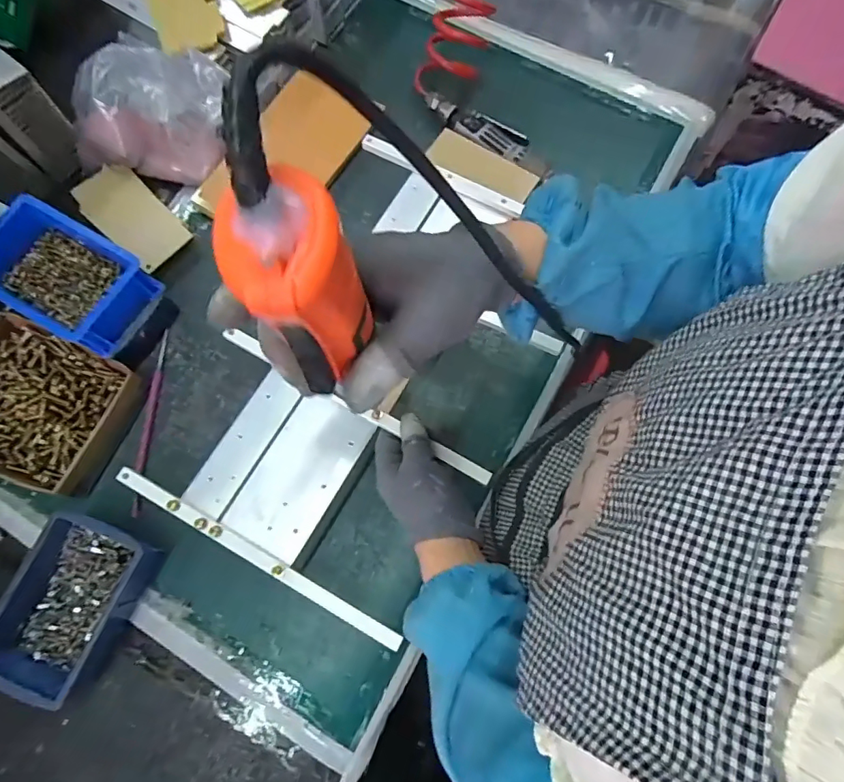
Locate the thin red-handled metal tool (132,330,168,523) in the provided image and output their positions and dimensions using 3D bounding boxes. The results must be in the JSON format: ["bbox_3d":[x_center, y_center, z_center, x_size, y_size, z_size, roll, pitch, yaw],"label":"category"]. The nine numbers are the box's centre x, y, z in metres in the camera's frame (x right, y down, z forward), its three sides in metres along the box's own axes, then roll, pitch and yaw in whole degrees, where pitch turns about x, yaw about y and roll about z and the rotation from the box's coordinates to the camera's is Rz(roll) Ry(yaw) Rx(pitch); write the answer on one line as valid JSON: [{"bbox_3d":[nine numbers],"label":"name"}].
[{"bbox_3d":[-0.288,0.026,0.519,0.011,0.009,0.203,0,73,1],"label":"thin red-handled metal tool"}]

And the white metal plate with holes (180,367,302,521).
[{"bbox_3d":[-0.167,0.049,0.463,0.043,0.004,0.137,29,76,6],"label":"white metal plate with holes"}]

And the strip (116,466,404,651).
[{"bbox_3d":[-0.145,0.141,0.428,0.286,0.013,0.014,28,76,6],"label":"strip"}]

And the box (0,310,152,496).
[{"bbox_3d":[-0.395,0.012,0.509,0.188,0.045,0.143,23,75,8],"label":"box"}]

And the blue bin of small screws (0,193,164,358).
[{"bbox_3d":[-0.350,-0.107,0.494,0.150,0.072,0.101,31,76,7],"label":"blue bin of small screws"}]

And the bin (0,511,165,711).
[{"bbox_3d":[-0.323,0.191,0.454,0.105,0.050,0.148,20,75,7],"label":"bin"}]

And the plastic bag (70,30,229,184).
[{"bbox_3d":[-0.307,-0.320,0.564,0.173,0.104,0.114,10,75,1],"label":"plastic bag"}]

